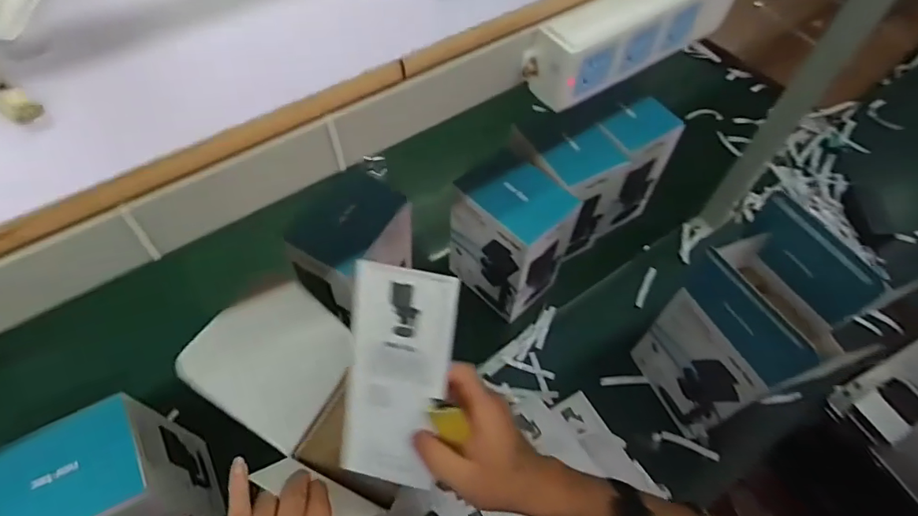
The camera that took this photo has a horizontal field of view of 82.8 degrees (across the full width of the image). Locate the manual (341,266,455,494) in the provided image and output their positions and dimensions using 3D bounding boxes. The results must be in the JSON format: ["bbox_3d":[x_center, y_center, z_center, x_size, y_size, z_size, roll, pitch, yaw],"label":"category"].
[{"bbox_3d":[-0.050,0.091,0.400,0.078,0.172,0.009,11,14,5],"label":"manual"}]

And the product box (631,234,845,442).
[{"bbox_3d":[0.346,0.095,0.661,0.150,0.338,0.162,-27,63,-17],"label":"product box"}]

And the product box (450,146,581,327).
[{"bbox_3d":[0.082,-0.036,0.810,0.122,0.221,0.150,-39,67,-22],"label":"product box"}]

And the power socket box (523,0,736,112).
[{"bbox_3d":[0.125,-0.158,0.355,0.168,0.052,0.032,-29,64,-18],"label":"power socket box"}]

